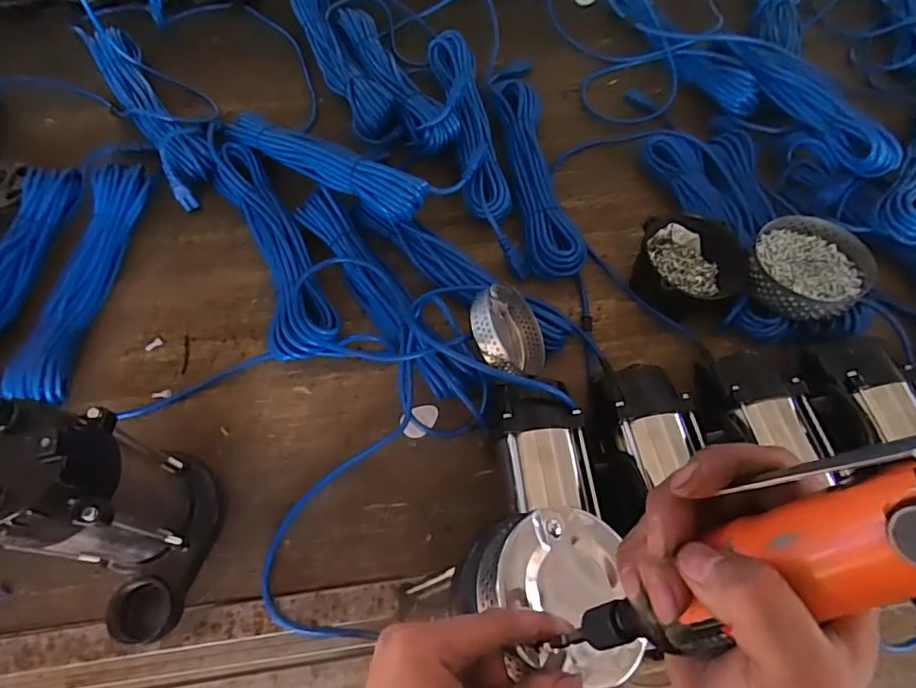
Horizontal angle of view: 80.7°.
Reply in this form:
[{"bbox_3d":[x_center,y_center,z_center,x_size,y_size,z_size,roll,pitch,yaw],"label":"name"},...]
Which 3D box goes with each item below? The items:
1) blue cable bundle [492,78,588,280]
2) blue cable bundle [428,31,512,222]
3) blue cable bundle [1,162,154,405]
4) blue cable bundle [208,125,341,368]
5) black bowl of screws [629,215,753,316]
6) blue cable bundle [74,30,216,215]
[{"bbox_3d":[0.108,-0.247,0.780,0.081,0.044,0.360,-6,64,-4],"label":"blue cable bundle"},{"bbox_3d":[0.019,-0.331,0.782,0.072,0.034,0.375,-9,64,-6],"label":"blue cable bundle"},{"bbox_3d":[-0.463,-0.080,0.673,0.066,0.051,0.339,3,64,0],"label":"blue cable bundle"},{"bbox_3d":[-0.249,-0.129,0.711,0.086,0.049,0.360,-23,67,-13],"label":"blue cable bundle"},{"bbox_3d":[0.294,-0.109,0.698,0.123,0.077,0.125,1,64,-1],"label":"black bowl of screws"},{"bbox_3d":[-0.455,-0.351,0.807,0.080,0.061,0.378,-31,69,-16],"label":"blue cable bundle"}]

